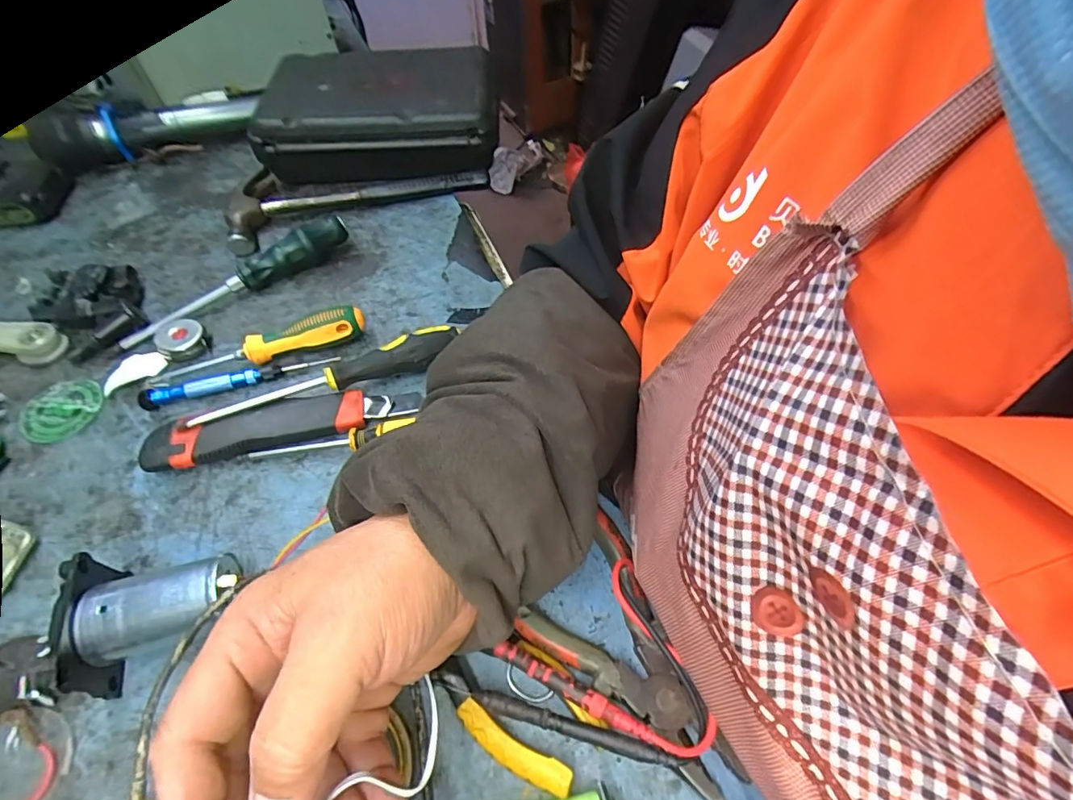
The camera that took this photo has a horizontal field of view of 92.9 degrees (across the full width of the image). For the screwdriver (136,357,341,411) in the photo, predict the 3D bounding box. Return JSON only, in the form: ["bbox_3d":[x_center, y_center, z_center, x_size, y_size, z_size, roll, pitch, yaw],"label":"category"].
[{"bbox_3d":[-0.222,-0.017,0.383,0.136,0.013,0.013,-15,58,-10],"label":"screwdriver"}]

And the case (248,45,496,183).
[{"bbox_3d":[-0.166,-0.317,0.547,0.239,0.070,0.188,-1,57,0],"label":"case"}]

